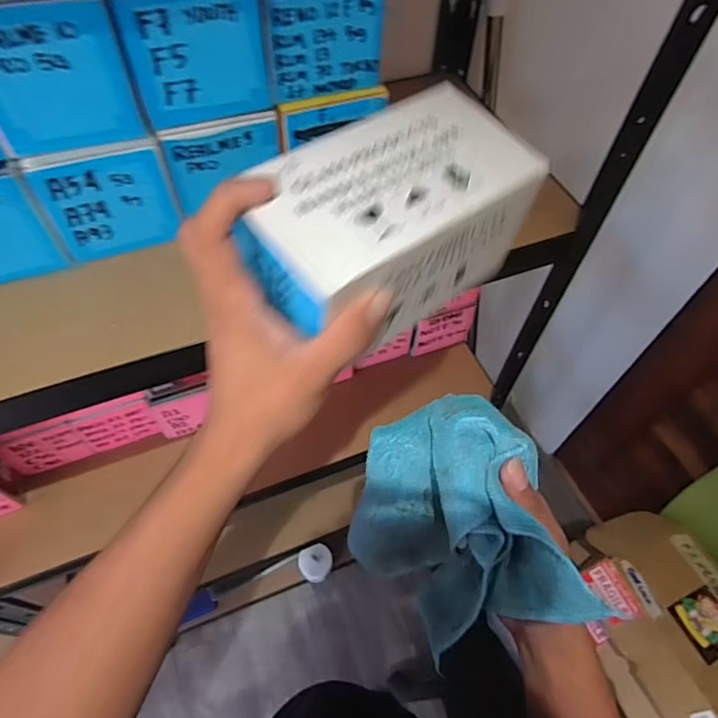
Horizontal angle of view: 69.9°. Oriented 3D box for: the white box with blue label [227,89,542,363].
[{"bbox_3d":[0.017,-0.079,0.325,0.183,0.091,0.094,-35,65,-23],"label":"white box with blue label"}]

